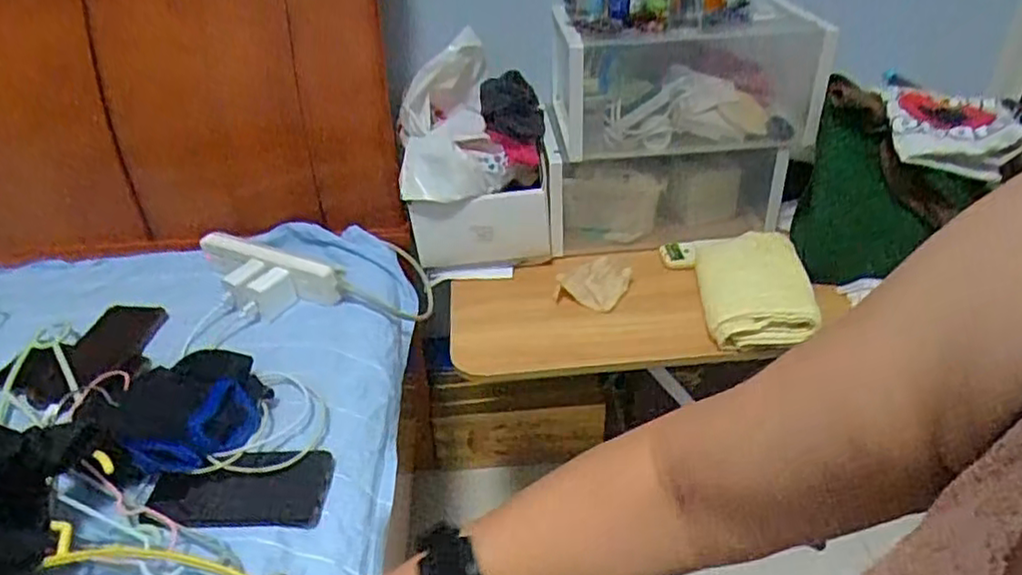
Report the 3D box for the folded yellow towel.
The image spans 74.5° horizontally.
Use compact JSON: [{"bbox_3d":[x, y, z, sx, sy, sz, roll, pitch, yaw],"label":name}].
[{"bbox_3d":[0.308,-0.004,0.861,0.134,0.051,0.184,1,35,5],"label":"folded yellow towel"}]

